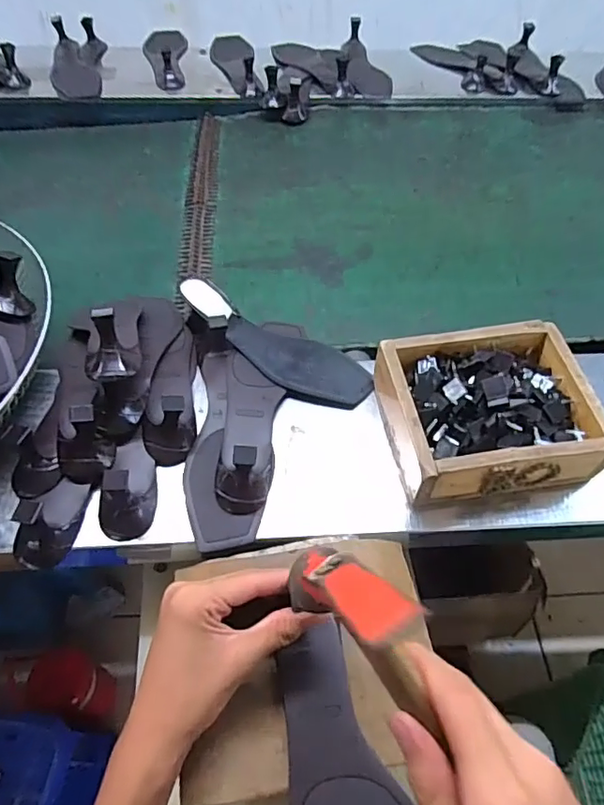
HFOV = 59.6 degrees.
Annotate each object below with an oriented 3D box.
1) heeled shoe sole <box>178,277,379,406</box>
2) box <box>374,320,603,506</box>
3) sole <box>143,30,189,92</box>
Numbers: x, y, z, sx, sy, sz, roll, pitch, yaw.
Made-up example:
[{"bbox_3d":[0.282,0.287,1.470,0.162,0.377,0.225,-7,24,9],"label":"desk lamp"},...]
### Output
[{"bbox_3d":[-0.037,-0.069,0.566,0.236,0.038,0.082,25,57,15],"label":"heeled shoe sole"},{"bbox_3d":[0.172,0.007,0.500,0.187,0.058,0.156,-5,54,-5],"label":"box"},{"bbox_3d":[-0.251,-0.656,0.976,0.078,0.056,0.233,-9,55,-8],"label":"sole"}]

